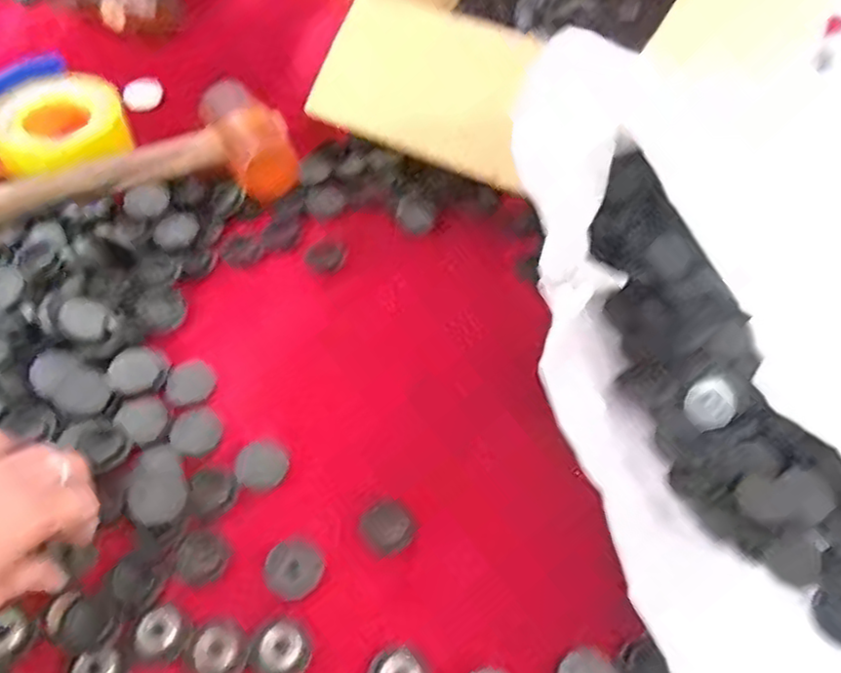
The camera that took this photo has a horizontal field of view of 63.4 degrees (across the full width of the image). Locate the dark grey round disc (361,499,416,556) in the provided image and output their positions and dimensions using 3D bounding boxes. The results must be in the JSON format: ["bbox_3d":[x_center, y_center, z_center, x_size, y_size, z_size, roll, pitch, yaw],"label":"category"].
[{"bbox_3d":[-0.019,0.113,0.404,0.028,0.007,0.030,2,54,-2],"label":"dark grey round disc"}]

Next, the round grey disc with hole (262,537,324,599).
[{"bbox_3d":[-0.073,0.134,0.393,0.034,0.004,0.033,2,54,-2],"label":"round grey disc with hole"}]

